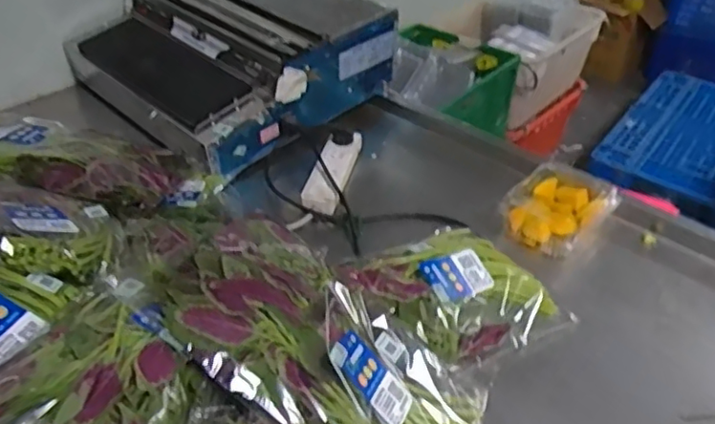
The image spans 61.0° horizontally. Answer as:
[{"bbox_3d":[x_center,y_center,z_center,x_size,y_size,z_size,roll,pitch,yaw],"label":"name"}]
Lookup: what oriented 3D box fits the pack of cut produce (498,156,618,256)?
[{"bbox_3d":[0.321,-0.008,0.960,0.137,0.048,0.179,29,45,29],"label":"pack of cut produce"}]

